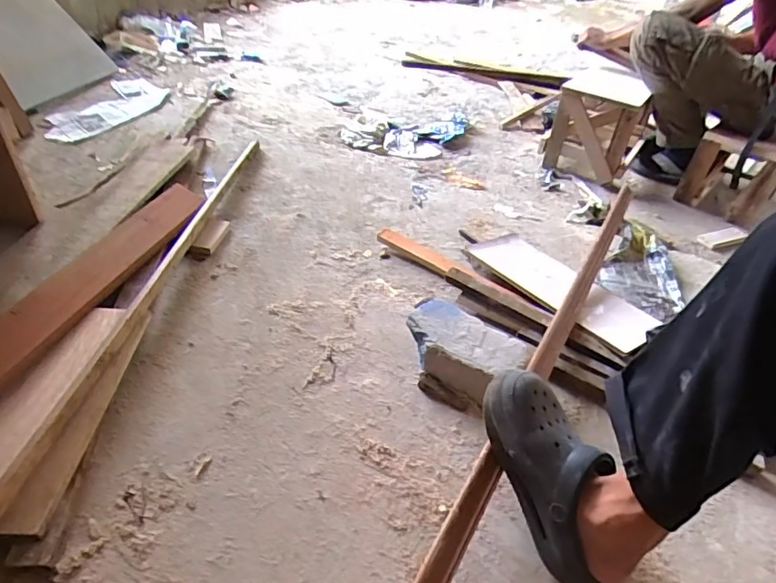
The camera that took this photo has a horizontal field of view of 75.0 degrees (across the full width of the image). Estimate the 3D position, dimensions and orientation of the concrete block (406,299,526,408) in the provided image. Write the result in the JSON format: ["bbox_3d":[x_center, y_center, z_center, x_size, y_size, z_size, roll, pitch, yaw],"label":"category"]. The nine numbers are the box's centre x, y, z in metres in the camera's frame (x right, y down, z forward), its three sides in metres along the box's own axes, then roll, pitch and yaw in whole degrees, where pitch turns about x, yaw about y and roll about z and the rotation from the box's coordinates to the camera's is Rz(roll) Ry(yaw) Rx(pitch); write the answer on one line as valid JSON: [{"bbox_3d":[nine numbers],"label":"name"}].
[{"bbox_3d":[0.125,0.107,0.874,0.206,0.078,0.129,28,45,23],"label":"concrete block"}]

